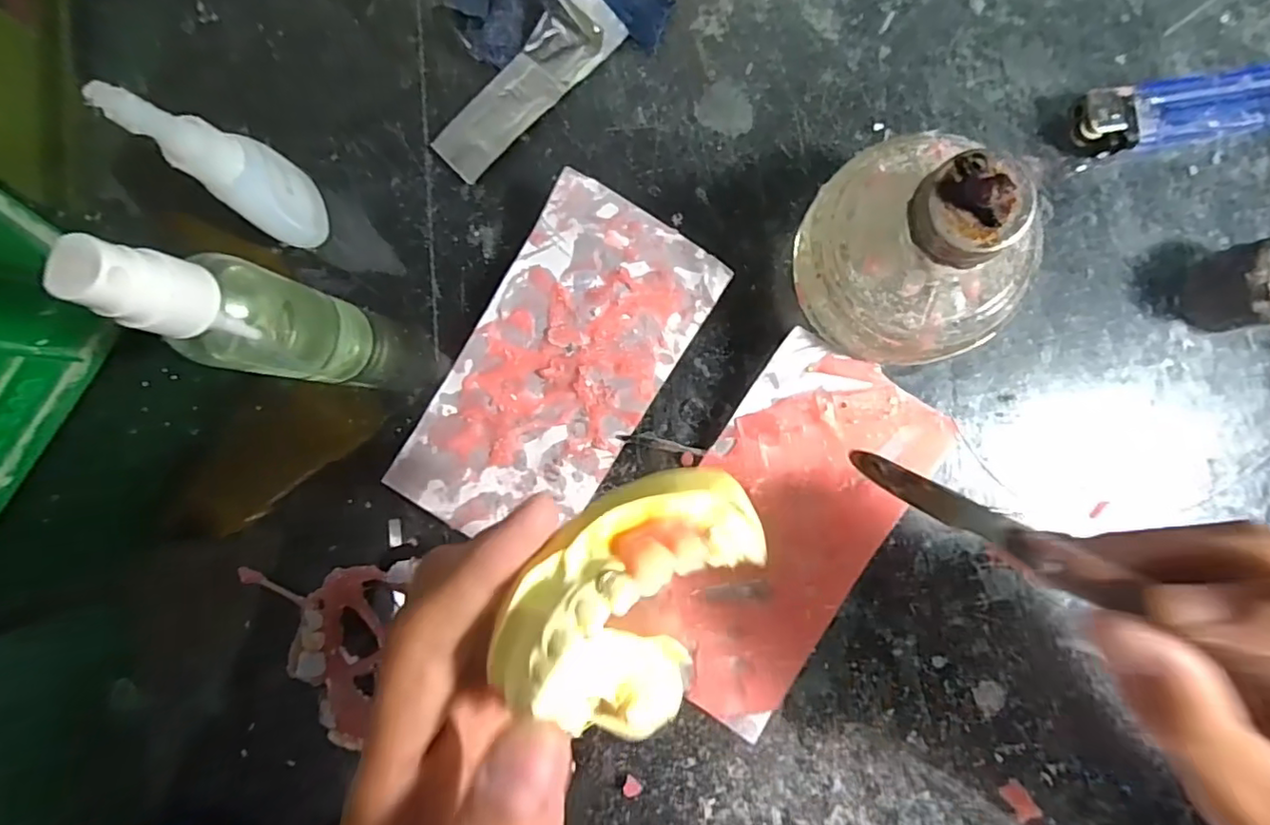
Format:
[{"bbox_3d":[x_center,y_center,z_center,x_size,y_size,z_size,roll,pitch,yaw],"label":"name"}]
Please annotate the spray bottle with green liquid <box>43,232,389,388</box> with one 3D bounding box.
[{"bbox_3d":[-0.122,-0.029,0.190,0.027,0.109,0.033,18,90,3],"label":"spray bottle with green liquid"}]

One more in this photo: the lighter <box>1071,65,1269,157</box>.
[{"bbox_3d":[0.212,-0.114,0.226,0.084,0.014,0.022,-8,88,3],"label":"lighter"}]

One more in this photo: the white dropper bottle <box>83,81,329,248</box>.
[{"bbox_3d":[-0.142,-0.084,0.204,0.021,0.090,0.029,16,90,12],"label":"white dropper bottle"}]

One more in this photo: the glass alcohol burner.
[{"bbox_3d":[0.091,-0.052,0.199,0.064,0.081,0.071,-37,87,2],"label":"glass alcohol burner"}]

